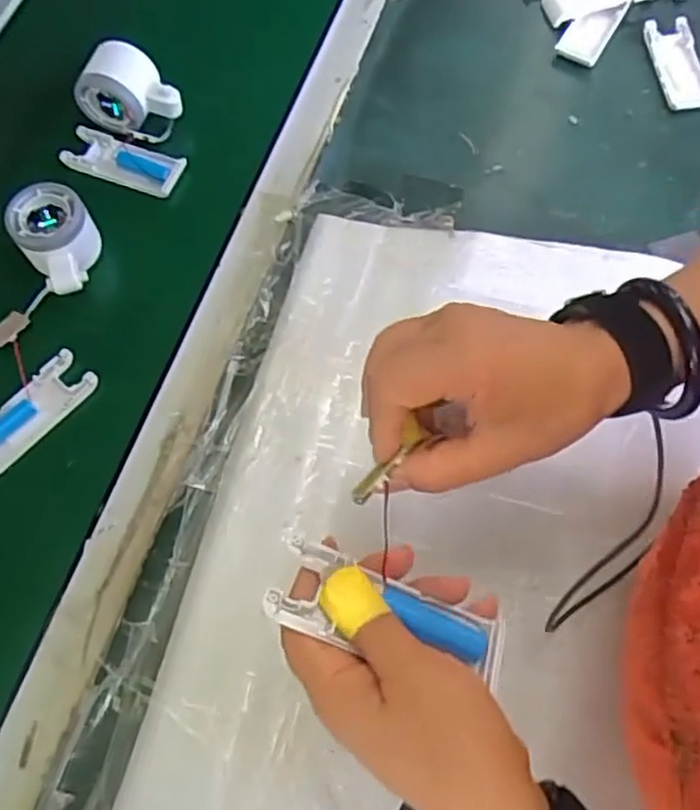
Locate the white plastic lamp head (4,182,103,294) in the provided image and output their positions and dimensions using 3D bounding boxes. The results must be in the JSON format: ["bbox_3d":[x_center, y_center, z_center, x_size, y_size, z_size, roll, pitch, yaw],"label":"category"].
[{"bbox_3d":[-0.231,-0.132,0.555,0.059,0.050,0.082,-36,73,-13],"label":"white plastic lamp head"}]

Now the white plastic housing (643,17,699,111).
[{"bbox_3d":[0.312,-0.326,0.657,0.045,0.010,0.104,-5,68,-2],"label":"white plastic housing"}]

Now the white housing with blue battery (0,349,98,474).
[{"bbox_3d":[-0.243,0.007,0.525,0.040,0.013,0.105,39,74,14],"label":"white housing with blue battery"}]

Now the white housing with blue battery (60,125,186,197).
[{"bbox_3d":[-0.198,-0.216,0.607,0.104,0.016,0.040,19,70,8],"label":"white housing with blue battery"}]

